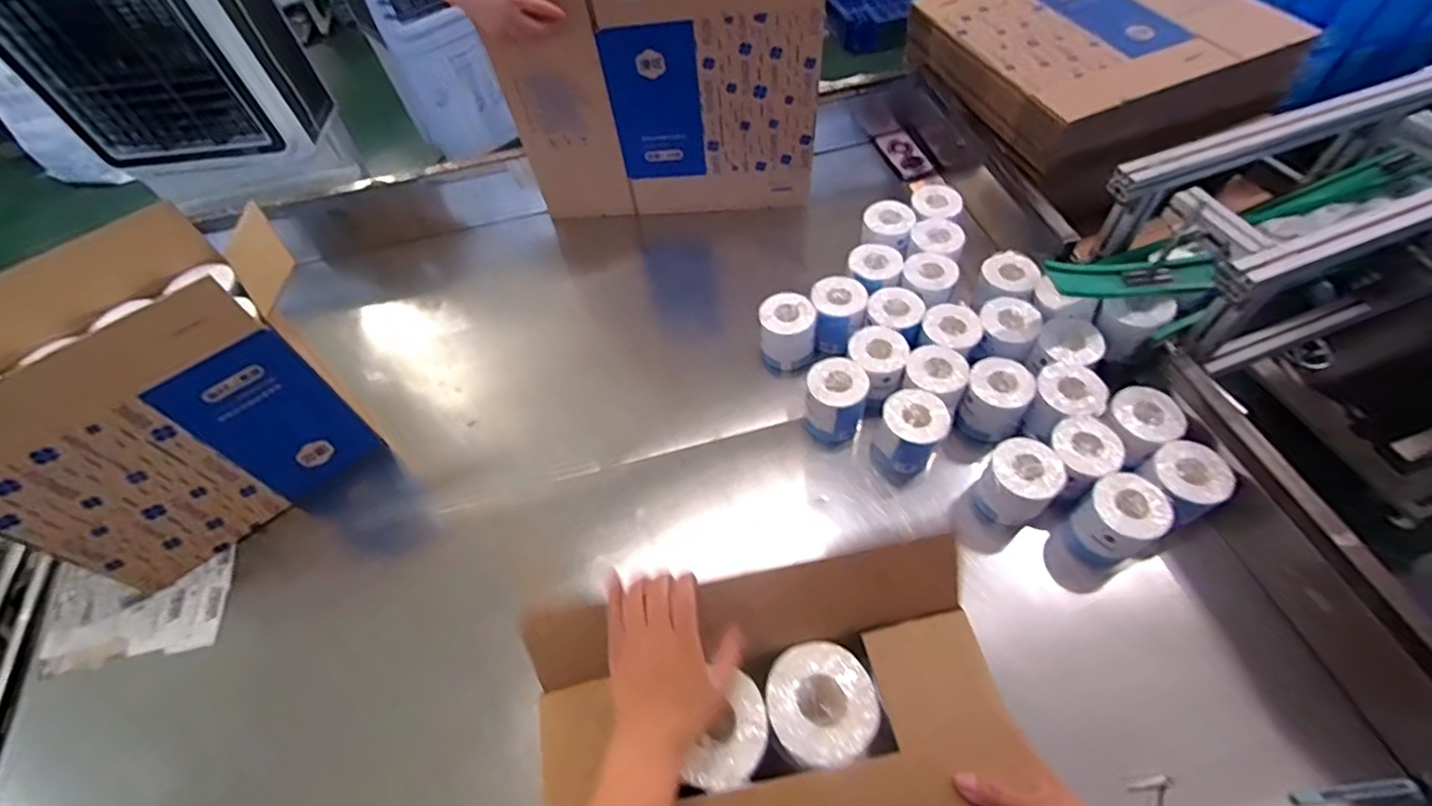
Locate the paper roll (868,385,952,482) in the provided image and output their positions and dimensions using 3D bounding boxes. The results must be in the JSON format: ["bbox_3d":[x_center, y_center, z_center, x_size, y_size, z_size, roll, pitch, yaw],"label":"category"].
[{"bbox_3d":[0.313,0.053,0.996,0.100,0.106,0.114,26,62,20],"label":"paper roll"}]

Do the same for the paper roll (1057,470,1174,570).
[{"bbox_3d":[0.591,0.179,0.917,0.097,0.140,0.094,-2,56,3],"label":"paper roll"}]

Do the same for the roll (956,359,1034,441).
[{"bbox_3d":[0.462,-0.002,1.023,0.100,0.101,0.103,33,64,23],"label":"roll"}]

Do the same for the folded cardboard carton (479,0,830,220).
[{"bbox_3d":[-0.094,-0.585,1.214,0.601,0.531,0.037,-4,62,2],"label":"folded cardboard carton"}]

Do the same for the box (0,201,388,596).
[{"bbox_3d":[-0.838,-0.003,0.924,0.526,0.382,0.262,-38,62,-19],"label":"box"}]

